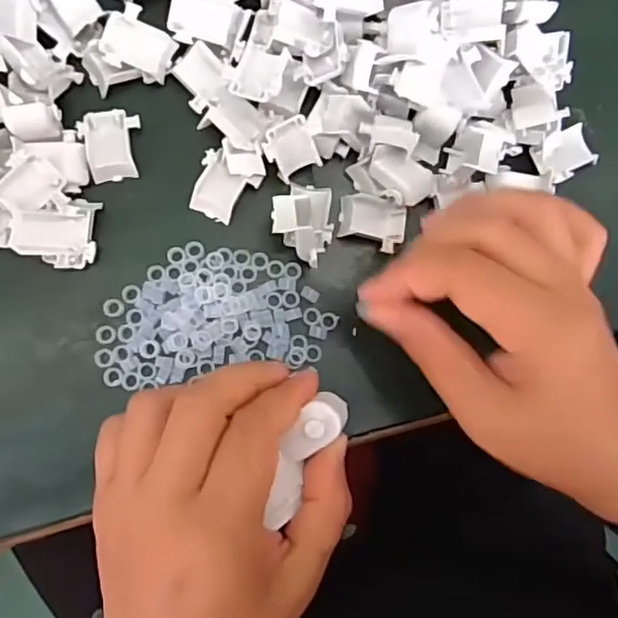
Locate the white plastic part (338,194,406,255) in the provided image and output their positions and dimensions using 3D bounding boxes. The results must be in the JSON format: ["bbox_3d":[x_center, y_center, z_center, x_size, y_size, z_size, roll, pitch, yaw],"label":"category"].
[{"bbox_3d":[0.033,-0.043,0.309,0.034,0.013,0.025,9,86,-6],"label":"white plastic part"}]

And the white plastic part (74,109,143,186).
[{"bbox_3d":[-0.096,-0.080,0.298,0.028,0.012,0.033,-10,88,-7],"label":"white plastic part"}]

